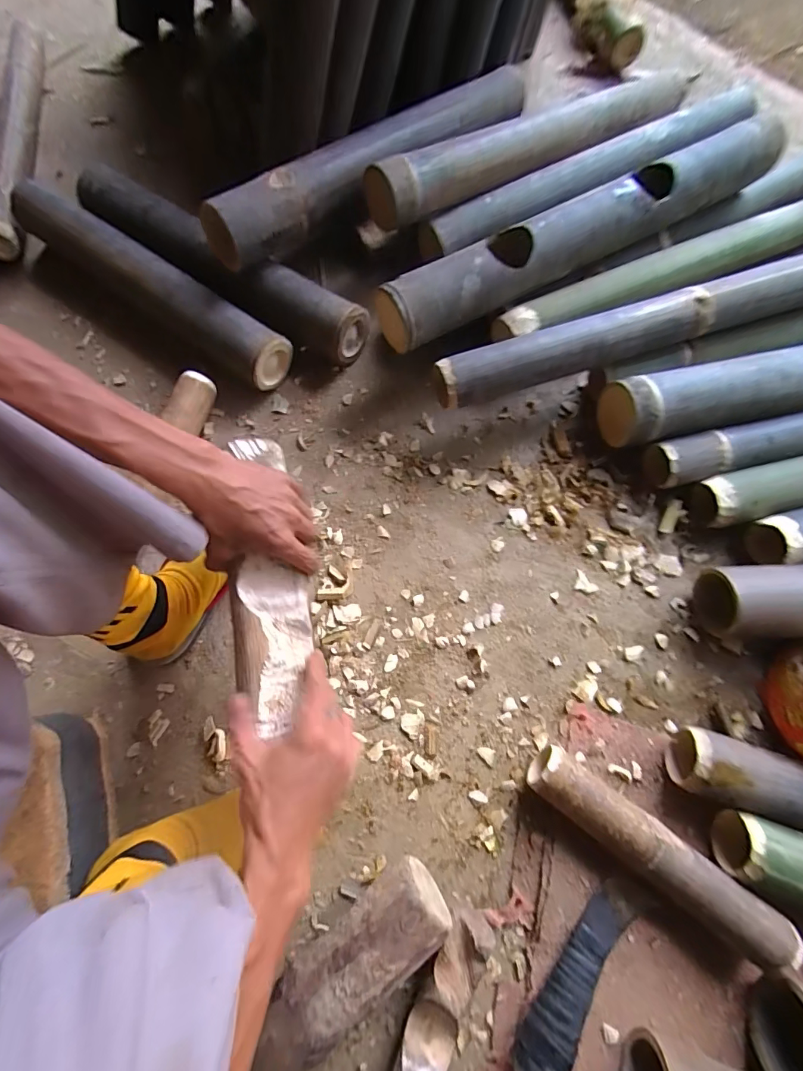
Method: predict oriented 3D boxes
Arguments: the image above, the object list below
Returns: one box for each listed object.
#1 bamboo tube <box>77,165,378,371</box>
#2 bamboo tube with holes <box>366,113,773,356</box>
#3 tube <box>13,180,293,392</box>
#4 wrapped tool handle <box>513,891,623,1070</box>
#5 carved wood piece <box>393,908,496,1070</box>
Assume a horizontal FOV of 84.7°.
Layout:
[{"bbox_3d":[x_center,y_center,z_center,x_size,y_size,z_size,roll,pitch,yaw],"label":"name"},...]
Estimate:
[{"bbox_3d":[-0.283,-0.412,0.671,0.522,0.080,0.092,35,77,11],"label":"bamboo tube"},{"bbox_3d":[0.229,-0.380,0.554,0.561,0.077,0.066,-26,72,-5],"label":"bamboo tube with holes"},{"bbox_3d":[-0.385,-0.380,0.663,0.520,0.079,0.076,35,77,11],"label":"tube"},{"bbox_3d":[0.161,0.426,0.410,0.047,0.042,0.171,34,77,11],"label":"wrapped tool handle"},{"bbox_3d":[0.036,0.448,0.412,0.053,0.043,0.166,24,75,8],"label":"carved wood piece"}]

